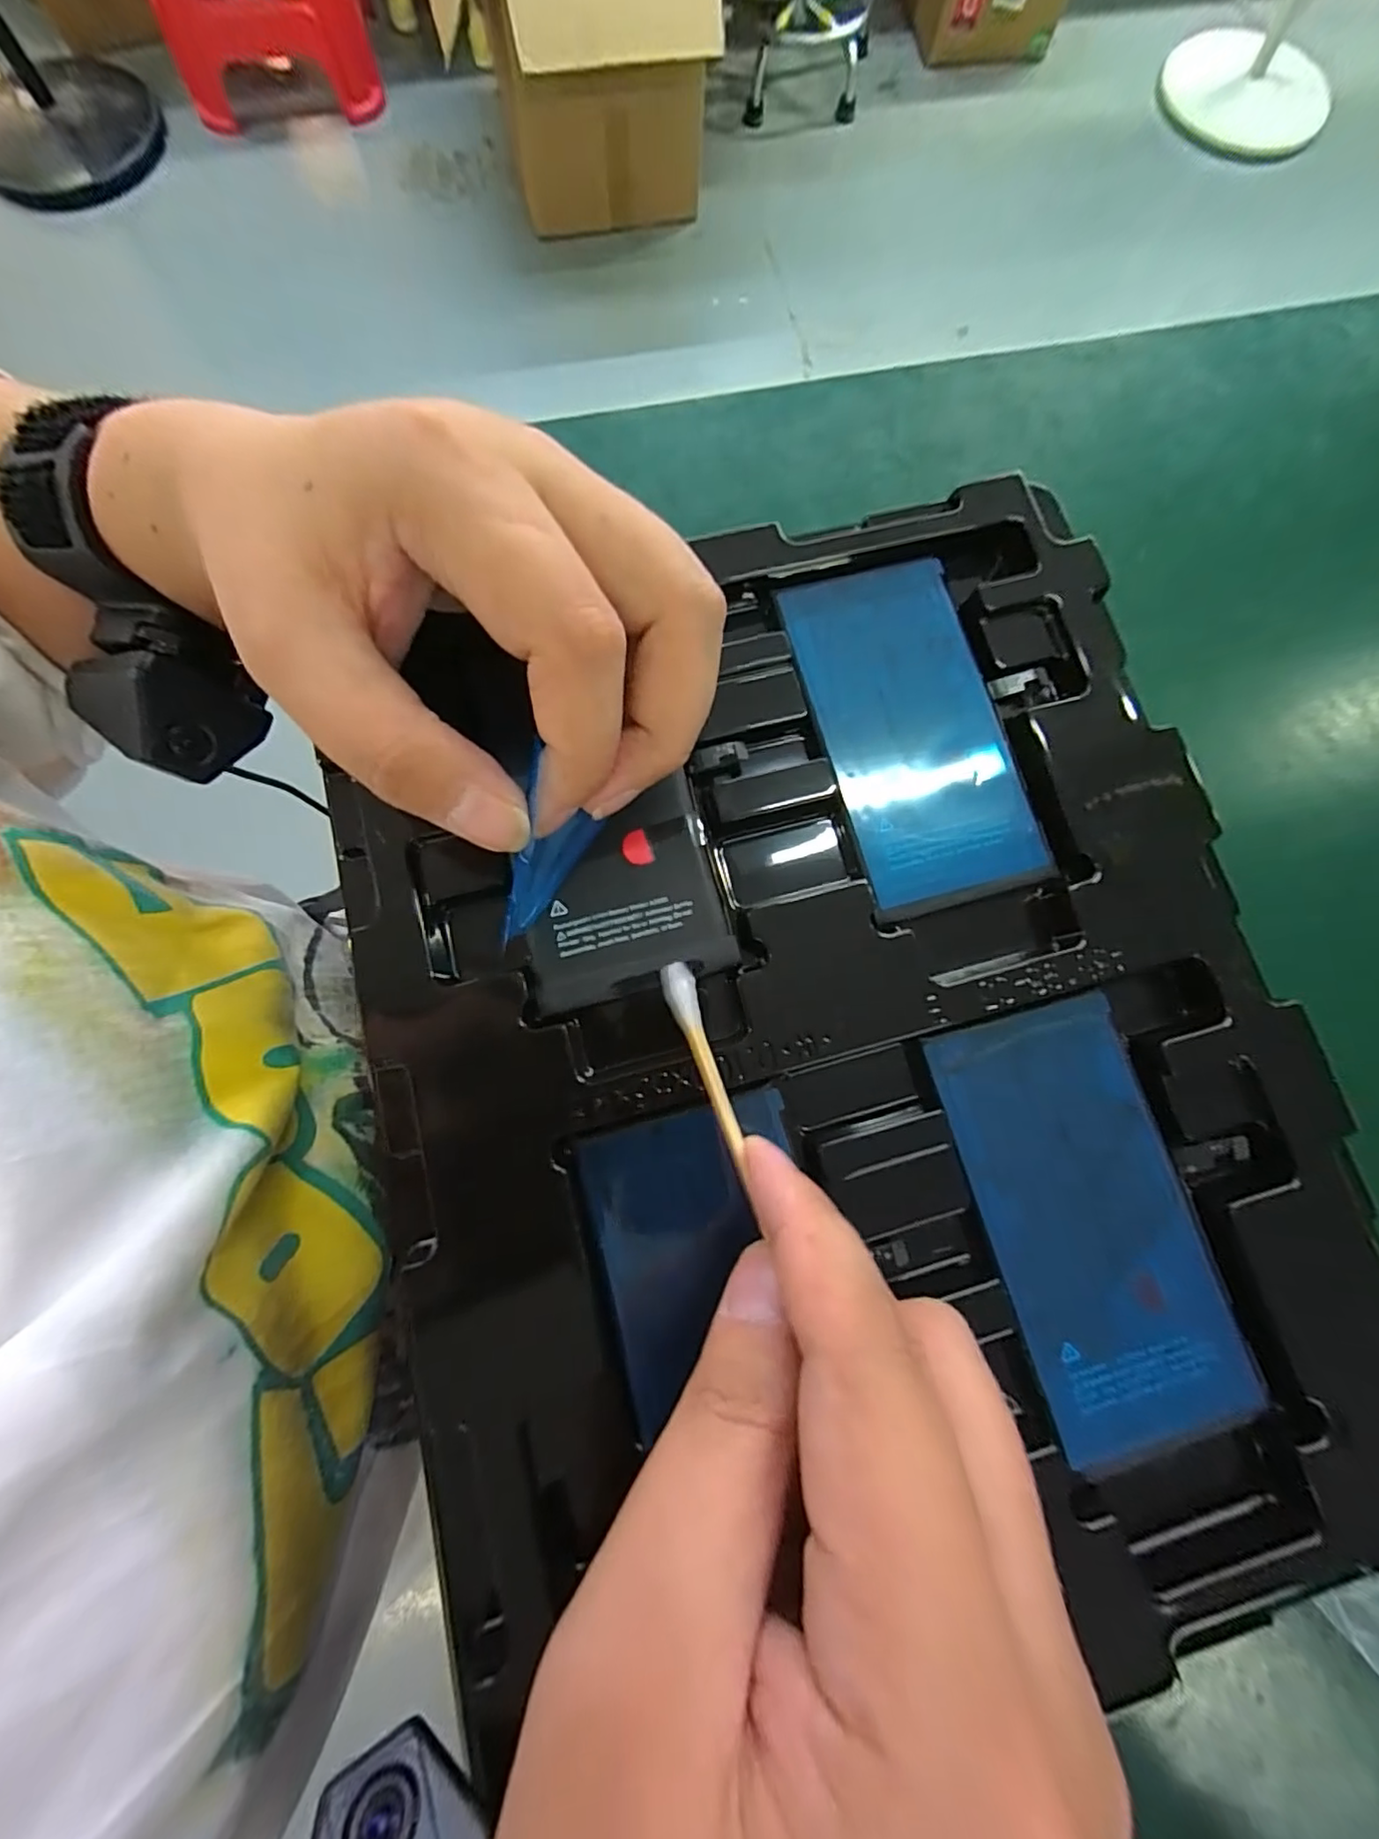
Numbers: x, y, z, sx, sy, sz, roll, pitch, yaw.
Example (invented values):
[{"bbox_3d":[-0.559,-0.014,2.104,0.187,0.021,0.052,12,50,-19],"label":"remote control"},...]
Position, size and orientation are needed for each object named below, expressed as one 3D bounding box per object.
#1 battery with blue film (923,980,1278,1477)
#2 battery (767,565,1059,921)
[{"bbox_3d":[0.092,0.069,0.139,0.047,0.004,0.095,-15,80,-4],"label":"battery with blue film"},{"bbox_3d":[0.059,-0.051,0.161,0.048,0.004,0.095,-14,80,-4],"label":"battery"}]

